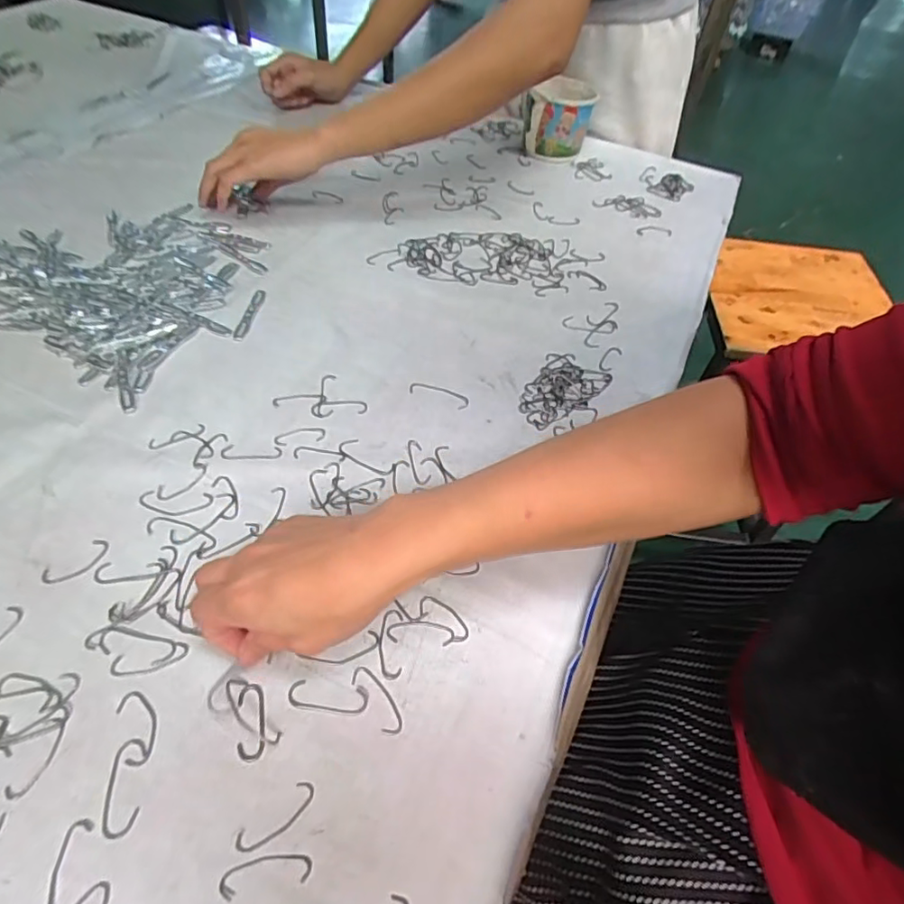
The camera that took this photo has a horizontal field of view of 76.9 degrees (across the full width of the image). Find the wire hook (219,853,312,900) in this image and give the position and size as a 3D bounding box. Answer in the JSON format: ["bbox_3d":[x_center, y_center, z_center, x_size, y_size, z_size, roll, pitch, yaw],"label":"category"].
[{"bbox_3d":[-0.086,0.194,0.263,0.041,0.004,0.013,-7,52,-11],"label":"wire hook"}]

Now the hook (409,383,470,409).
[{"bbox_3d":[-0.010,-0.049,0.470,0.050,0.004,0.017,19,52,10],"label":"hook"}]

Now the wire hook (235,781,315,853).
[{"bbox_3d":[-0.085,0.178,0.278,0.040,0.004,0.013,-31,60,-26],"label":"wire hook"}]

